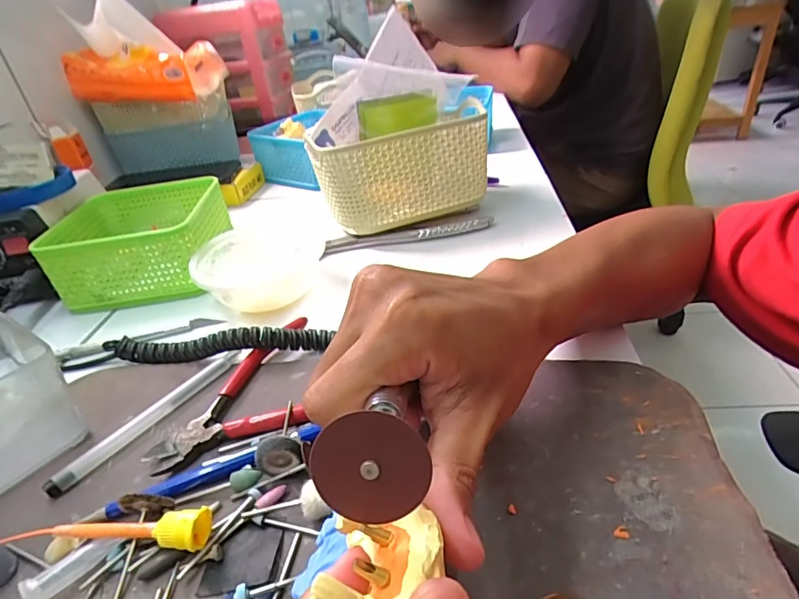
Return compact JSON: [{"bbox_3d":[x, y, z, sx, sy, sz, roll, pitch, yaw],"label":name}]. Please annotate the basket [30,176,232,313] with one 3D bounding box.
[{"bbox_3d":[-0.235,-0.056,0.445,0.140,0.063,0.136,-14,34,-9],"label":"basket"}]

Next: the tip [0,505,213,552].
[{"bbox_3d":[-0.129,0.104,0.217,0.087,0.018,0.018,-3,34,8],"label":"tip"}]

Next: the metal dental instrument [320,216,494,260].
[{"bbox_3d":[0.009,-0.061,0.457,0.162,0.012,0.018,-11,33,-5],"label":"metal dental instrument"}]

